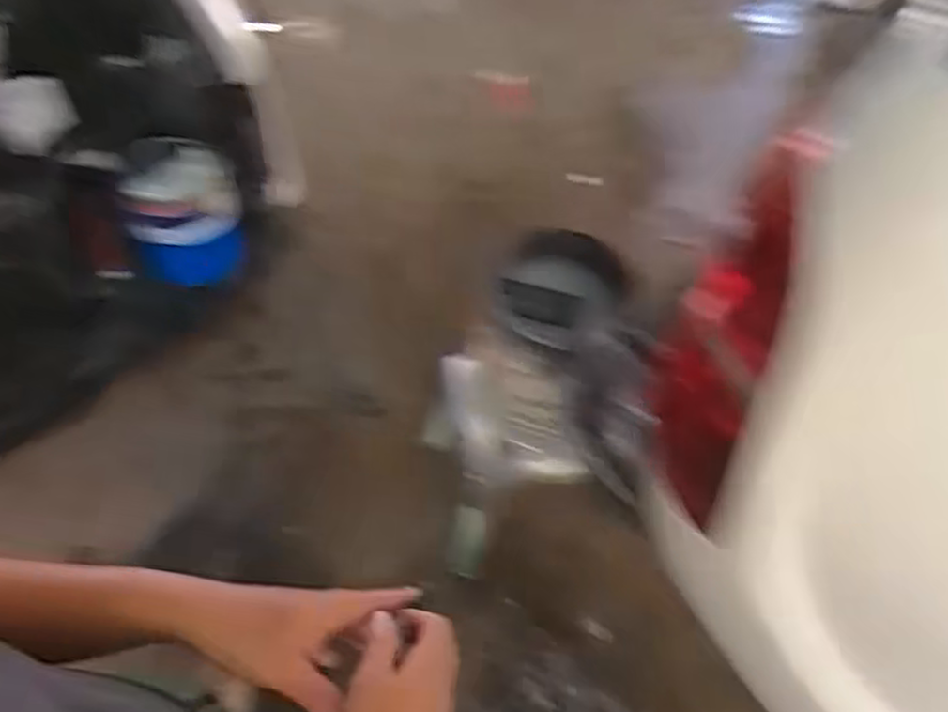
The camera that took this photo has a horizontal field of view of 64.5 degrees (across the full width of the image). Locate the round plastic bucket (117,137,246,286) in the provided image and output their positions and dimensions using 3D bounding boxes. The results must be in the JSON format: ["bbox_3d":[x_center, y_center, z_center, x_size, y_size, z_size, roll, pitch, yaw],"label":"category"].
[{"bbox_3d":[-0.515,-0.269,1.374,0.200,0.203,0.190,-3,57,-6],"label":"round plastic bucket"}]

